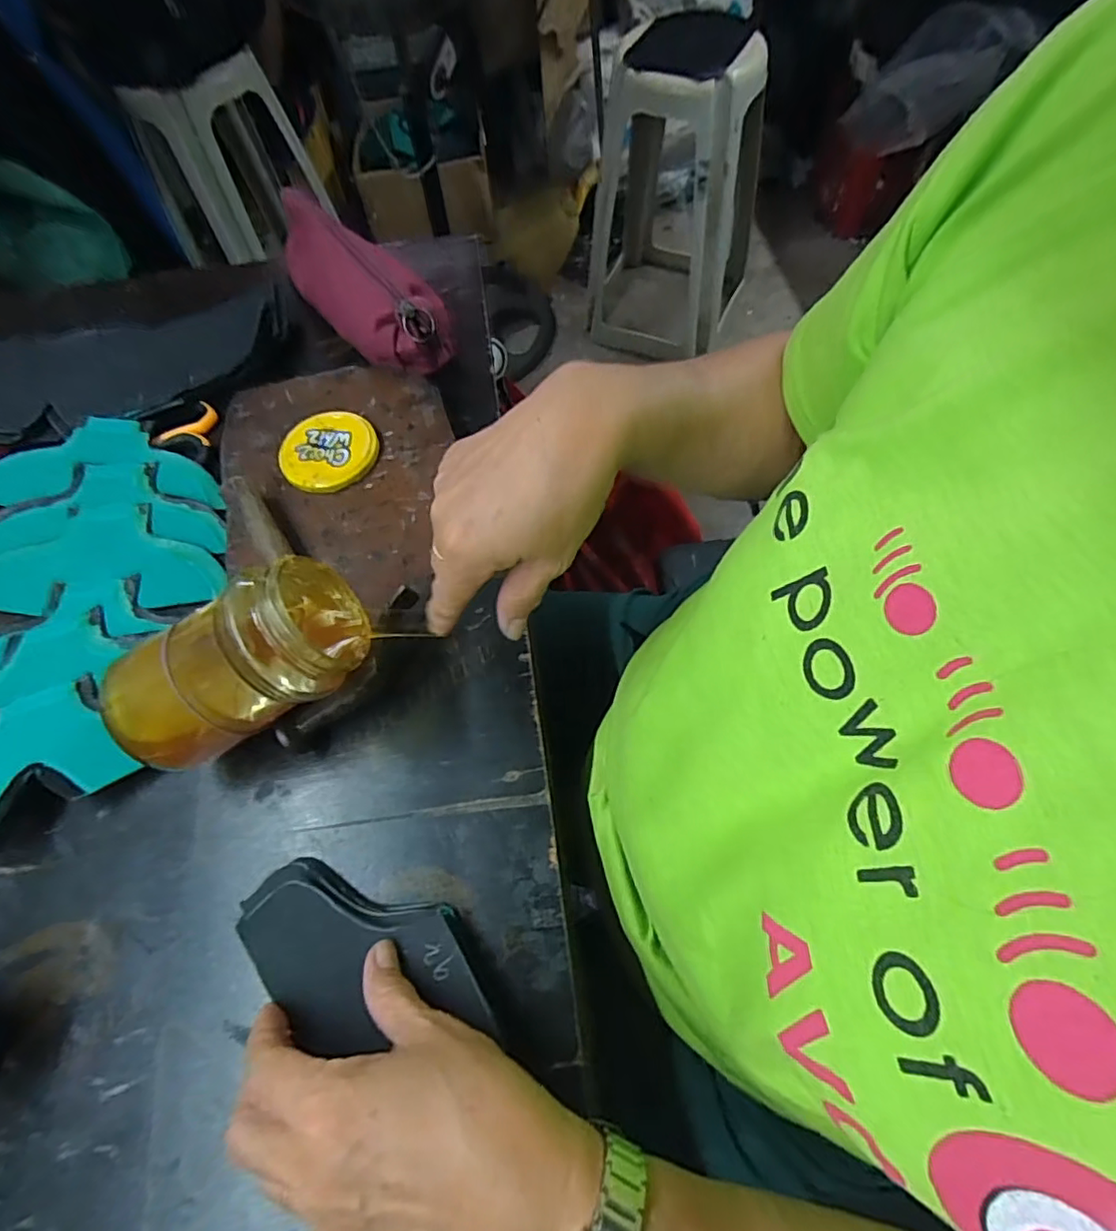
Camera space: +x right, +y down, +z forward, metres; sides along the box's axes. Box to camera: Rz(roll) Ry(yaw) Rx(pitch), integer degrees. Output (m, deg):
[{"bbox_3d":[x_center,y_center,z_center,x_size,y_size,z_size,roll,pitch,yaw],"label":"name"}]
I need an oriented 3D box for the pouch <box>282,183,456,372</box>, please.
[{"bbox_3d":[-0.175,-0.283,0.514,0.208,0.061,0.067,39,73,20],"label":"pouch"}]

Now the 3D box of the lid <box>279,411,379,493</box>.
[{"bbox_3d":[-0.171,-0.125,0.450,0.070,0.008,0.071,-2,64,3],"label":"lid"}]

